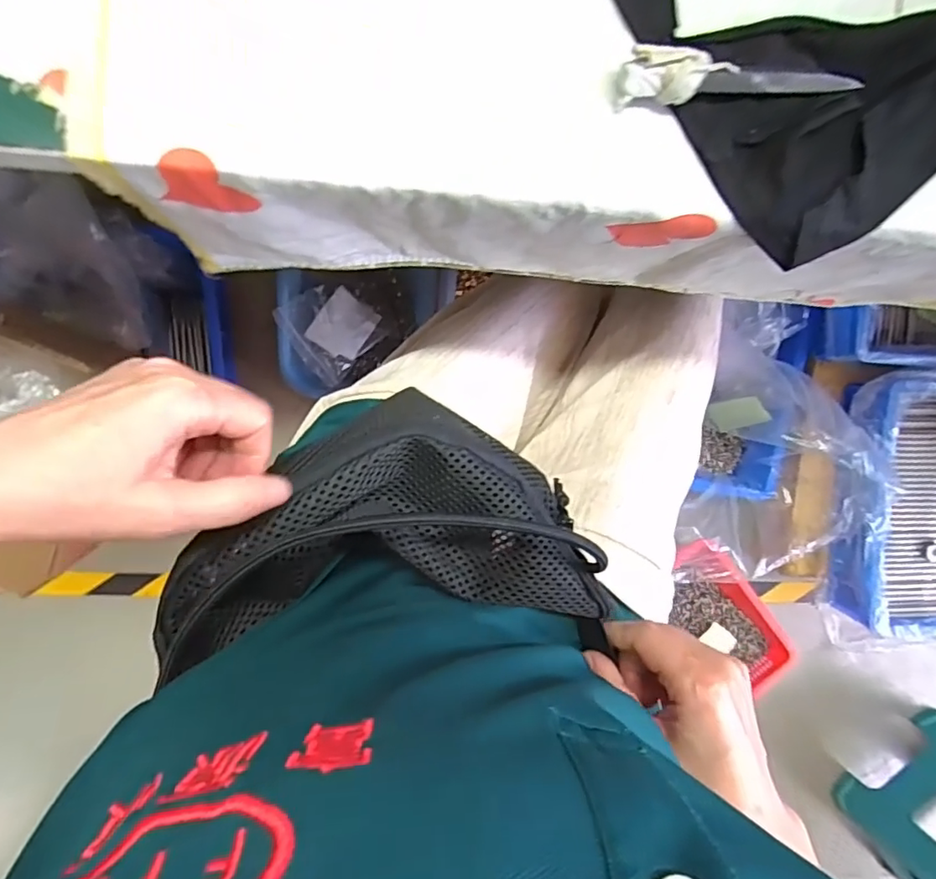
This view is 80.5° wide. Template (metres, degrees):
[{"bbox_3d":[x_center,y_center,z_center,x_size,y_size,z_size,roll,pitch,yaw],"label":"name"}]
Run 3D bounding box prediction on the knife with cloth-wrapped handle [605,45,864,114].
[{"bbox_3d":[0.113,-0.153,0.232,0.107,0.014,0.016,-5,96,-6],"label":"knife with cloth-wrapped handle"}]

